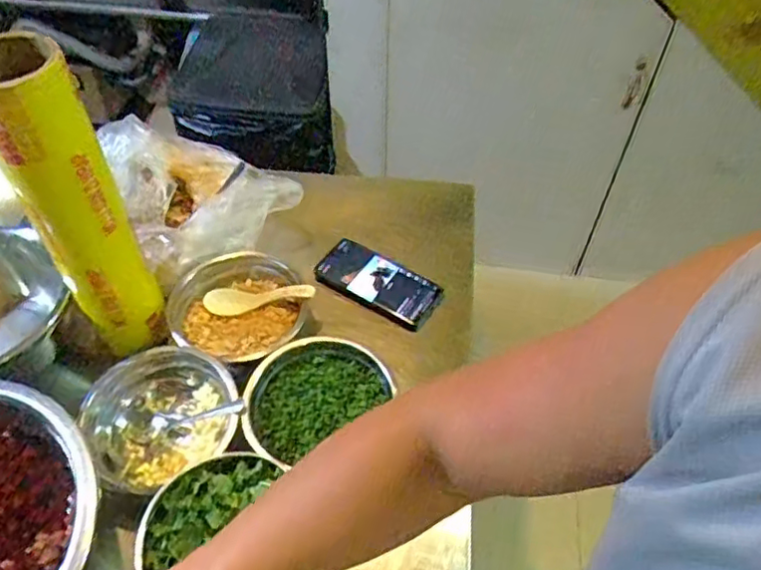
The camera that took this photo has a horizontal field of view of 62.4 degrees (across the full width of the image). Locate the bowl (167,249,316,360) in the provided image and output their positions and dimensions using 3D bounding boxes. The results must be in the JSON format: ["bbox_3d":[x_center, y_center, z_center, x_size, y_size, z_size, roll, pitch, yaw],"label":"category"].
[{"bbox_3d":[-0.171,0.023,0.751,0.148,0.069,0.147,1,52,-1],"label":"bowl"}]

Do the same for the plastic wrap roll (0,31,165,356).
[{"bbox_3d":[-0.299,-0.069,0.627,0.088,0.341,0.079,-18,54,-15],"label":"plastic wrap roll"}]

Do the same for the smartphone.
[{"bbox_3d":[-0.005,-0.003,0.821,0.167,0.014,0.075,26,63,21],"label":"smartphone"}]

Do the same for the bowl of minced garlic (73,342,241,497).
[{"bbox_3d":[-0.232,0.134,0.667,0.149,0.086,0.133,-29,58,-22],"label":"bowl of minced garlic"}]

